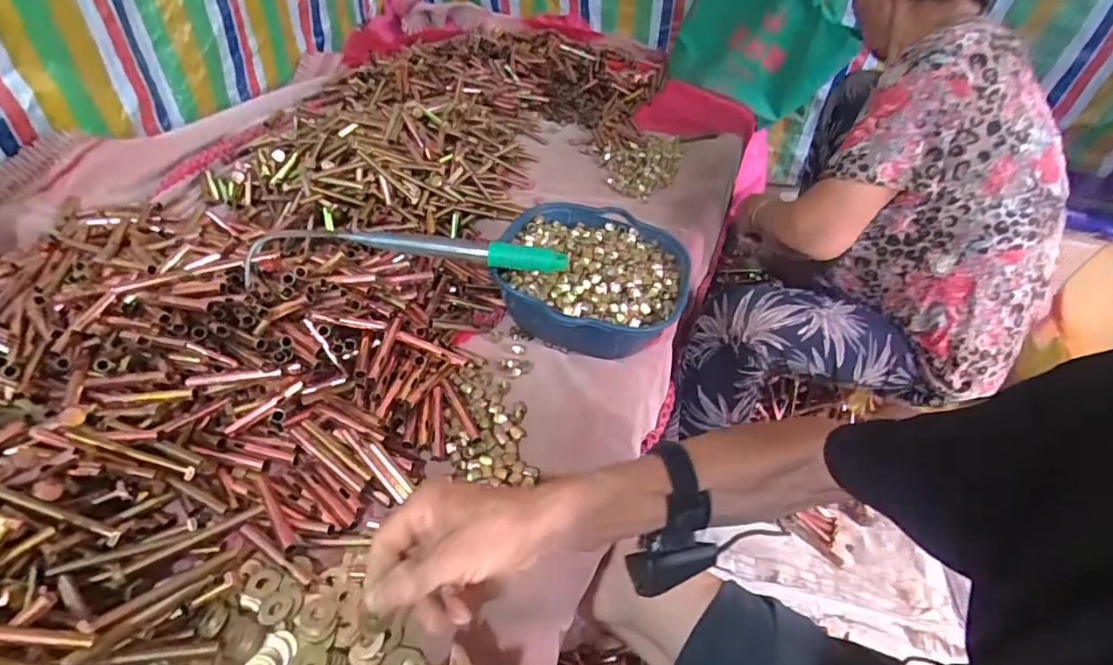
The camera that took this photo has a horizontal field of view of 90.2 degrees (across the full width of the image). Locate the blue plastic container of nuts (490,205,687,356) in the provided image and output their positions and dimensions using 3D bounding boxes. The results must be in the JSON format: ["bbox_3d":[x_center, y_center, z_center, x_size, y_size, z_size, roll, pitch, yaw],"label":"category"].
[{"bbox_3d":[0.041,-0.061,0.691,0.227,0.085,0.239,14,43,10],"label":"blue plastic container of nuts"}]

